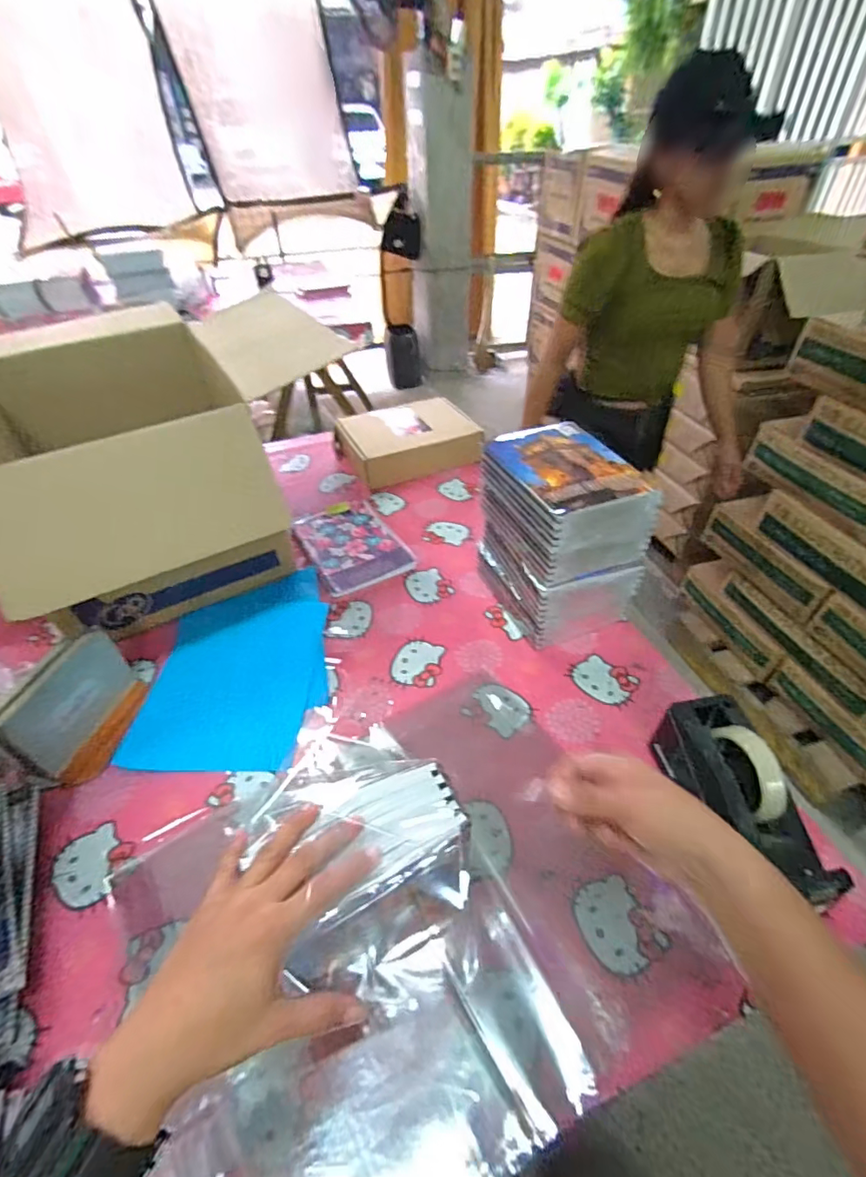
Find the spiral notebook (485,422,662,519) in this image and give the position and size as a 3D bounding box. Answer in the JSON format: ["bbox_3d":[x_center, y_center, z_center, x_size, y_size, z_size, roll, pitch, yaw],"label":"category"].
[{"bbox_3d":[0.170,-0.166,0.662,0.148,0.016,0.201,-16,46,-14],"label":"spiral notebook"}]

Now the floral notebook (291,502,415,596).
[{"bbox_3d":[-0.145,-0.083,0.909,0.159,0.009,0.223,-21,50,-20],"label":"floral notebook"}]

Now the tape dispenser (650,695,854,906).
[{"bbox_3d":[0.309,0.214,0.513,0.076,0.130,0.193,-5,44,-3],"label":"tape dispenser"}]

